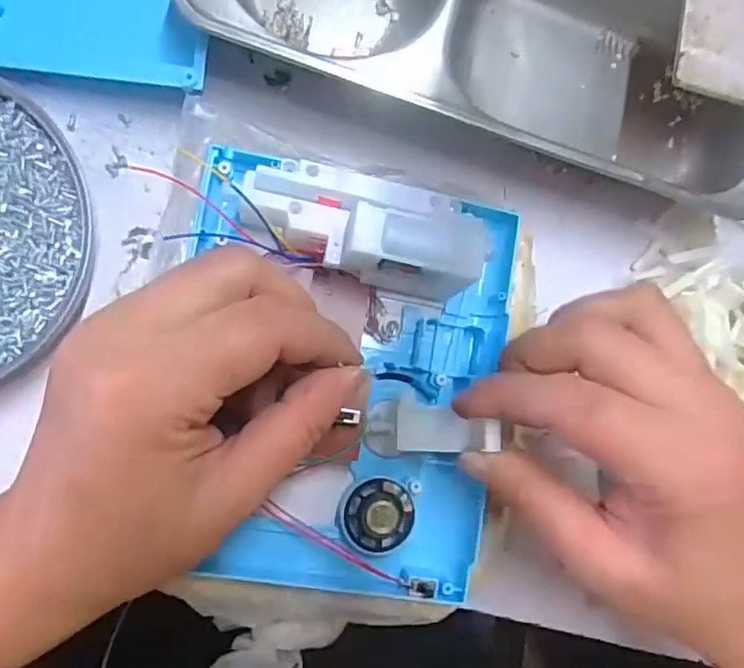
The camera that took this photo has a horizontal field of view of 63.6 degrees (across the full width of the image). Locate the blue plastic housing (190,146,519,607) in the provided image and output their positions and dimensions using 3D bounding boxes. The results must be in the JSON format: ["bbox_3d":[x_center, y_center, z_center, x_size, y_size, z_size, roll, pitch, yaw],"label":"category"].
[{"bbox_3d":[-0.008,0.019,0.234,0.133,0.038,0.161,8,93,-9],"label":"blue plastic housing"}]

